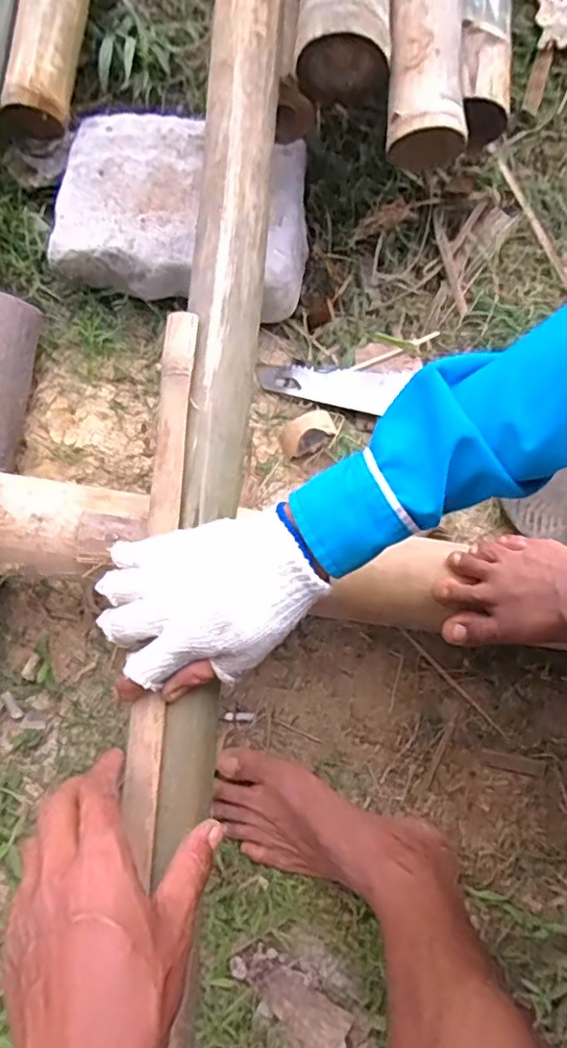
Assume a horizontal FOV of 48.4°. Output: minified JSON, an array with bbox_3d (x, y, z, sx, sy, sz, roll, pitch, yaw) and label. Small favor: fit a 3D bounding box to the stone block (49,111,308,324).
[{"bbox_3d":[-0.102,-0.330,0.685,0.262,0.087,0.179,12,81,3],"label":"stone block"}]

